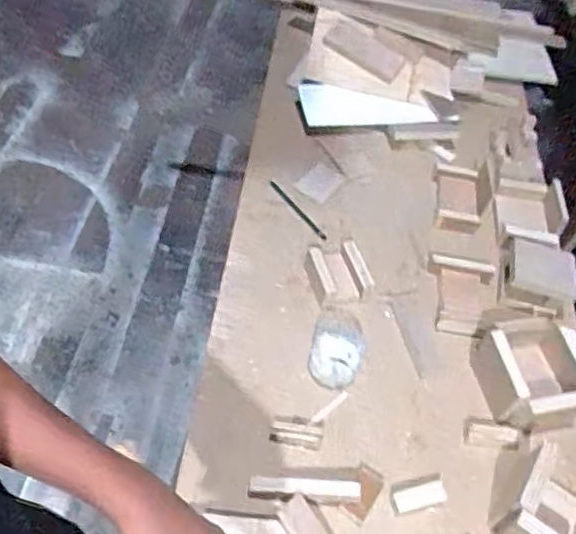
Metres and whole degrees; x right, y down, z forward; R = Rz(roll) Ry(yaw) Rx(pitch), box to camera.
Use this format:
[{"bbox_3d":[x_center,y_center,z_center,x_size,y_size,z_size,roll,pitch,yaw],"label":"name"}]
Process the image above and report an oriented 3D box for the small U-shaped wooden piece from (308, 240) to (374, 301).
[{"bbox_3d":[0.078,0.009,0.846,0.071,0.027,0.088,-15,56,-14],"label":"small U-shaped wooden piece"}]

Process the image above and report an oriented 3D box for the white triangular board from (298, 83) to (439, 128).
[{"bbox_3d":[0.142,-0.280,1.066,0.254,0.041,0.089,10,53,2],"label":"white triangular board"}]

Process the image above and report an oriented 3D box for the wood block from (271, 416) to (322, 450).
[{"bbox_3d":[0.010,0.203,0.715,0.061,0.022,0.033,7,53,2],"label":"wood block"}]

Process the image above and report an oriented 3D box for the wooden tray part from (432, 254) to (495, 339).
[{"bbox_3d":[0.250,0.039,0.846,0.081,0.021,0.129,12,54,6],"label":"wooden tray part"}]

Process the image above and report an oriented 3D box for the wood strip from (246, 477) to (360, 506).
[{"bbox_3d":[0.019,0.256,0.669,0.124,0.030,0.023,4,53,0],"label":"wood strip"}]

